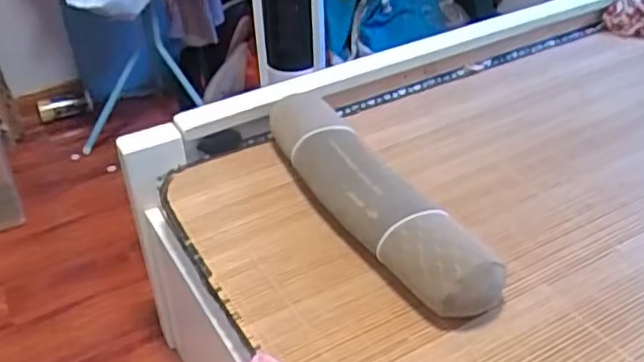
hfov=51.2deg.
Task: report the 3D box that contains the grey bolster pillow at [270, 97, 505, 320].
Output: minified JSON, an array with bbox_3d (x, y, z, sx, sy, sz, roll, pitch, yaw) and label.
[{"bbox_3d":[0.058,0.021,0.972,0.103,0.107,0.478,-19,40,-24],"label":"grey bolster pillow"}]

